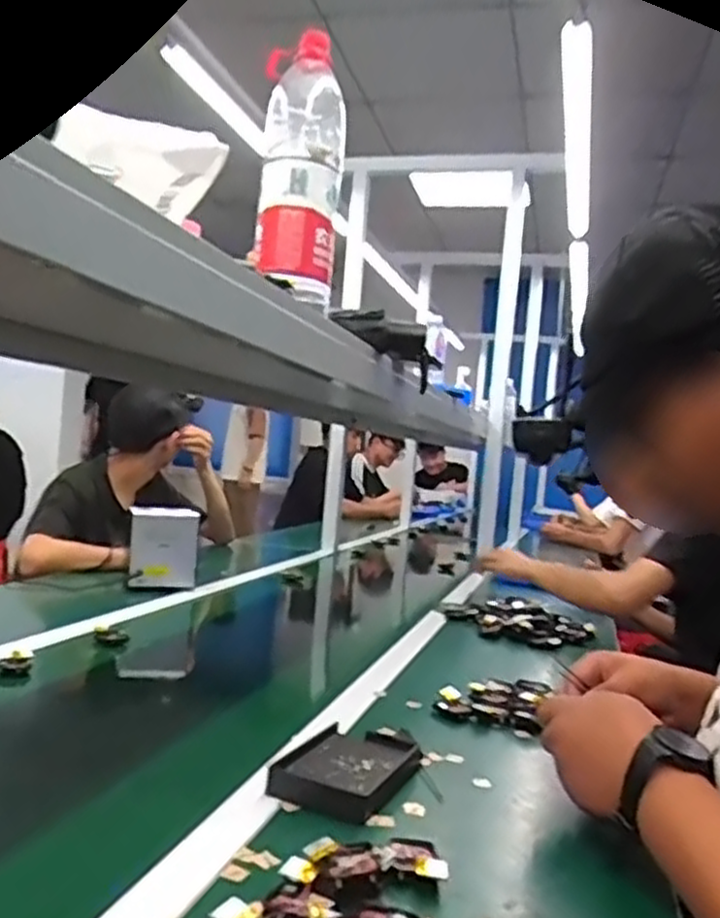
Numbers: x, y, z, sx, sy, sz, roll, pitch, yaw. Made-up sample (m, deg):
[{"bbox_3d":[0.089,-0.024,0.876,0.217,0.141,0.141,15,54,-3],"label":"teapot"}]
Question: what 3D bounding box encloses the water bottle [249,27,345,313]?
[{"bbox_3d":[-0.069,-0.315,0.872,0.088,0.271,0.092,5,0,-15],"label":"water bottle"}]

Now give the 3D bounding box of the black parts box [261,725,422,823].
[{"bbox_3d":[-0.008,0.271,0.693,0.095,0.023,0.163,5,0,22],"label":"black parts box"}]

